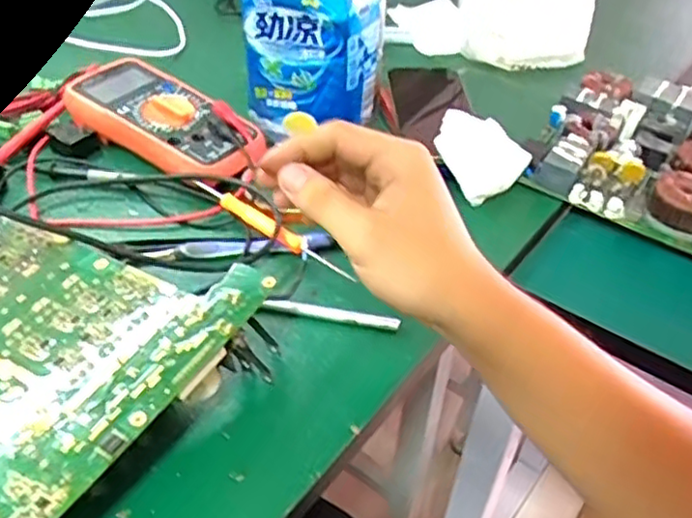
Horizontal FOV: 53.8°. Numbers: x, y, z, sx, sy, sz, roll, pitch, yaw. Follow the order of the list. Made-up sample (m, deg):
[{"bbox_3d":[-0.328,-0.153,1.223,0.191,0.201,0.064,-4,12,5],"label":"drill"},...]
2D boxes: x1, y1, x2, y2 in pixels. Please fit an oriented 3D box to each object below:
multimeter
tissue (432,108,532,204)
[{"bbox_3d":[-0.150,-0.111,0.573,0.186,0.039,0.077,29,46,25],"label":"multimeter"},{"bbox_3d":[0.109,-0.080,0.545,0.074,0.049,0.076,13,42,9],"label":"tissue"}]

